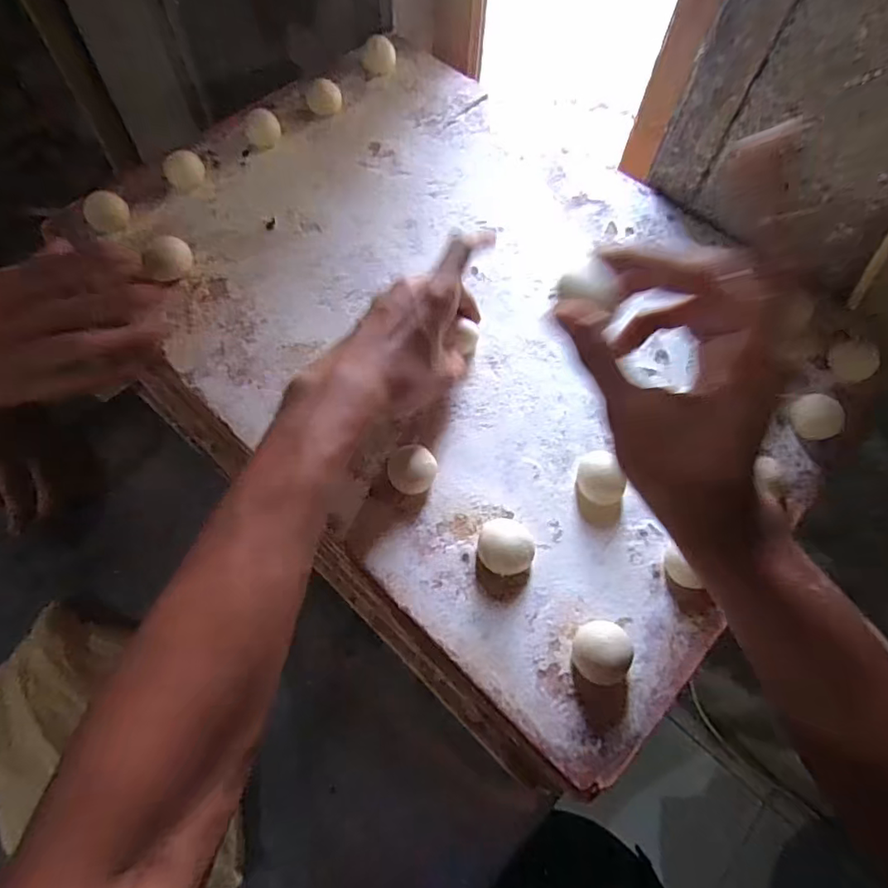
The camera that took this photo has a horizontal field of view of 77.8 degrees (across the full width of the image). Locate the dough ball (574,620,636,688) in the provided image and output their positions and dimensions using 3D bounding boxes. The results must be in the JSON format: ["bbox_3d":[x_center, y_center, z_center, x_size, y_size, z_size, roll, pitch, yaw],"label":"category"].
[{"bbox_3d":[0.093,0.120,0.319,0.033,0.024,0.035,0,64,0],"label":"dough ball"}]

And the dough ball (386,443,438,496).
[{"bbox_3d":[-0.020,0.018,0.366,0.032,0.027,0.026,-23,66,-12],"label":"dough ball"}]

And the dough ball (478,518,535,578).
[{"bbox_3d":[0.039,0.063,0.346,0.033,0.023,0.036,0,64,0],"label":"dough ball"}]

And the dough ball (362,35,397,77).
[{"bbox_3d":[-0.066,-0.396,0.560,0.032,0.023,0.028,6,64,2],"label":"dough ball"}]

